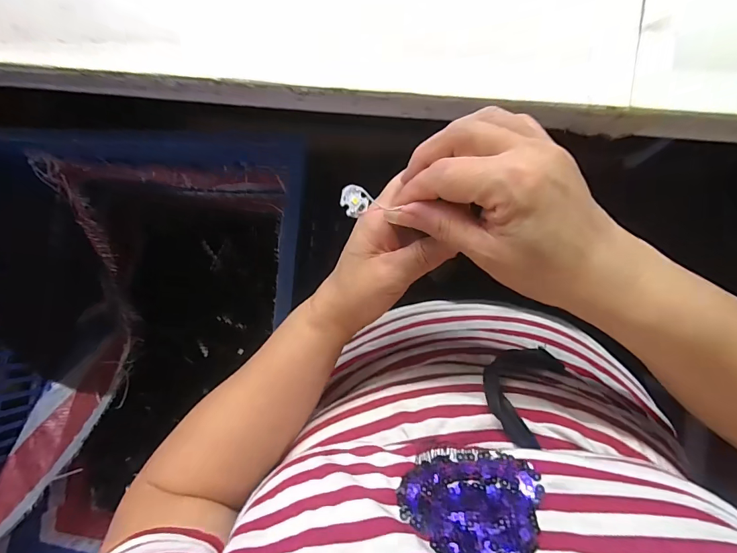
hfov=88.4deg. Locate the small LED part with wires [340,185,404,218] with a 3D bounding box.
[{"bbox_3d":[-0.007,-0.038,0.187,0.014,0.004,0.015,45,73,-18],"label":"small LED part with wires"}]

